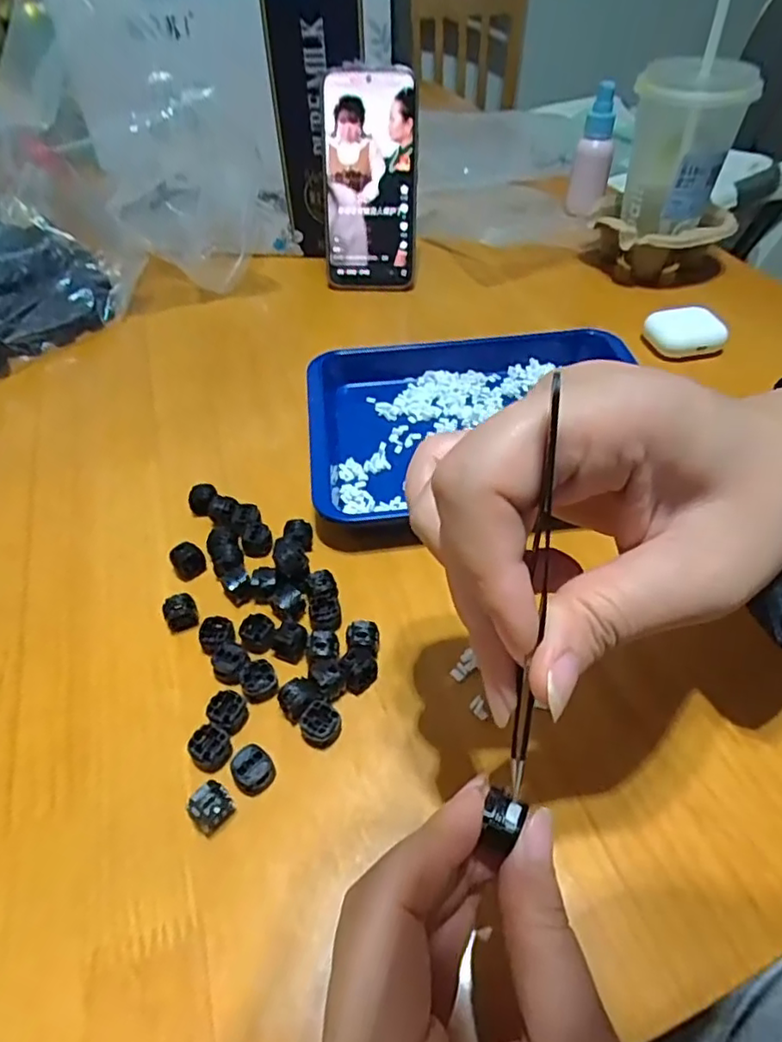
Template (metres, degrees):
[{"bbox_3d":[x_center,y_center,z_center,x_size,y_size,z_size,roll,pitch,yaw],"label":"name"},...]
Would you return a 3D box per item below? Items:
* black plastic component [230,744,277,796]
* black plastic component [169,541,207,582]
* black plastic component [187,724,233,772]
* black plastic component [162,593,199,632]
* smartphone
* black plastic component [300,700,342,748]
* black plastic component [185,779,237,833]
[{"bbox_3d":[-0.056,0.100,0.248,0.016,0.013,0.015,-34,55,-26],"label":"black plastic component"},{"bbox_3d":[-0.106,0.022,0.322,0.016,0.015,0.015,-1,48,1],"label":"black plastic component"},{"bbox_3d":[-0.075,0.094,0.254,0.015,0.010,0.015,-1,48,1],"label":"black plastic component"},{"bbox_3d":[-0.102,0.045,0.299,0.015,0.014,0.014,-25,52,-20],"label":"black plastic component"},{"bbox_3d":[-0.018,-0.270,0.495,0.075,0.155,0.014,5,29,7],"label":"smartphone"},{"bbox_3d":[-0.030,0.087,0.260,0.015,0.013,0.015,-1,48,1],"label":"black plastic component"},{"bbox_3d":[-0.069,0.110,0.237,0.011,0.015,0.015,30,55,26],"label":"black plastic component"}]

